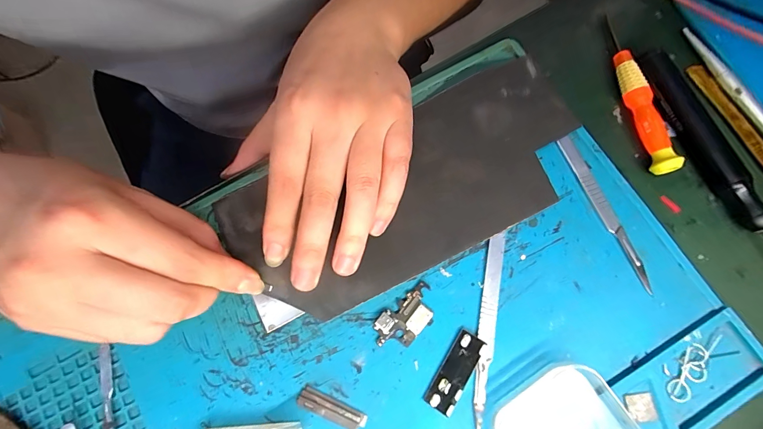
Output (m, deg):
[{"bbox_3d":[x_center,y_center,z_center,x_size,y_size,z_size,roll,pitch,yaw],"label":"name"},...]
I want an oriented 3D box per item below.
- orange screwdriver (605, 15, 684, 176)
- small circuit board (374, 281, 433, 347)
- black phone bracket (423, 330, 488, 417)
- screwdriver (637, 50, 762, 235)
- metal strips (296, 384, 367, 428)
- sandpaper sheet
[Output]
[{"bbox_3d":[0.162,-0.077,0.219,0.011,0.016,0.109,-7,76,-1],"label":"orange screwdriver"},{"bbox_3d":[0.015,0.059,0.195,0.041,0.004,0.022,-41,79,-9],"label":"small circuit board"},{"bbox_3d":[0.040,0.085,0.187,0.016,0.004,0.043,33,79,8],"label":"black phone bracket"},{"bbox_3d":[0.198,-0.036,0.205,0.018,0.018,0.142,-22,77,-5],"label":"screwdriver"},{"bbox_3d":[-0.027,0.105,0.185,0.038,0.004,0.011,24,78,6],"label":"metal strips"},{"bbox_3d":[0.019,-0.016,0.211,0.223,0.006,0.095,-28,80,-4],"label":"sandpaper sheet"}]

